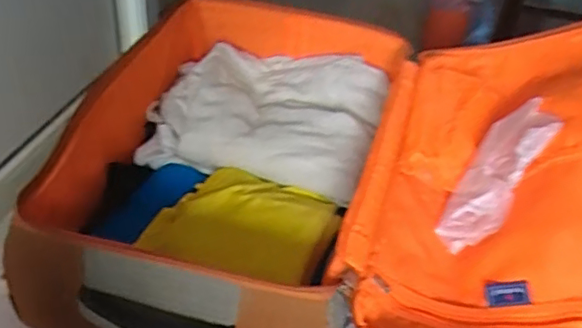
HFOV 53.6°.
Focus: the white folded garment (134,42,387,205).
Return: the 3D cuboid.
[{"bbox_3d":[-0.042,-0.086,0.904,0.331,0.088,0.261,13,38,11],"label":"white folded garment"}]

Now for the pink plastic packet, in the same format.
[{"bbox_3d":[0.250,0.011,0.701,0.209,0.021,0.097,-56,23,-9],"label":"pink plastic packet"}]

